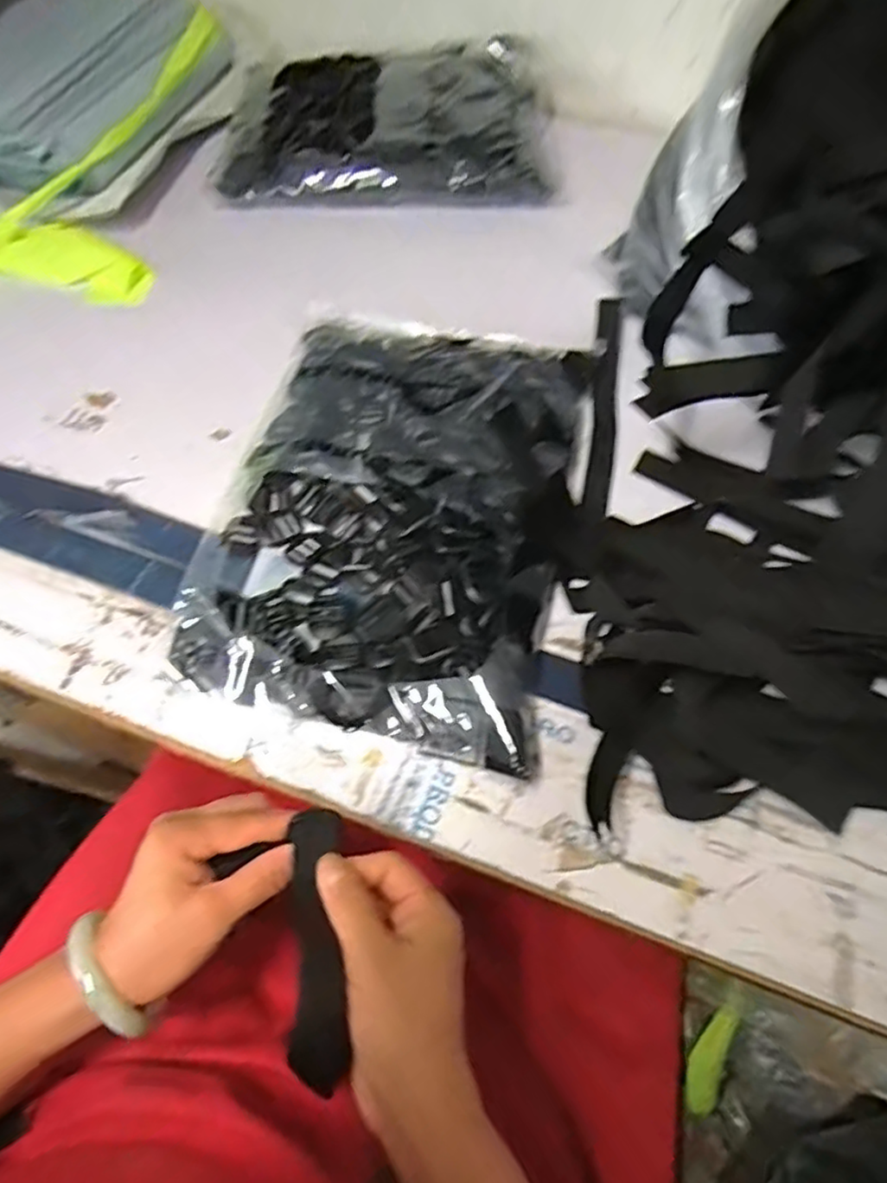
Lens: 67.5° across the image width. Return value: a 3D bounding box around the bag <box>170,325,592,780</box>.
[{"bbox_3d":[-0.039,-0.072,0.541,0.276,0.042,0.381,10,62,8],"label":"bag"}]

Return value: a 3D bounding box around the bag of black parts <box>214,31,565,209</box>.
[{"bbox_3d":[-0.063,-0.552,0.788,0.387,0.065,0.234,1,61,2],"label":"bag of black parts"}]

